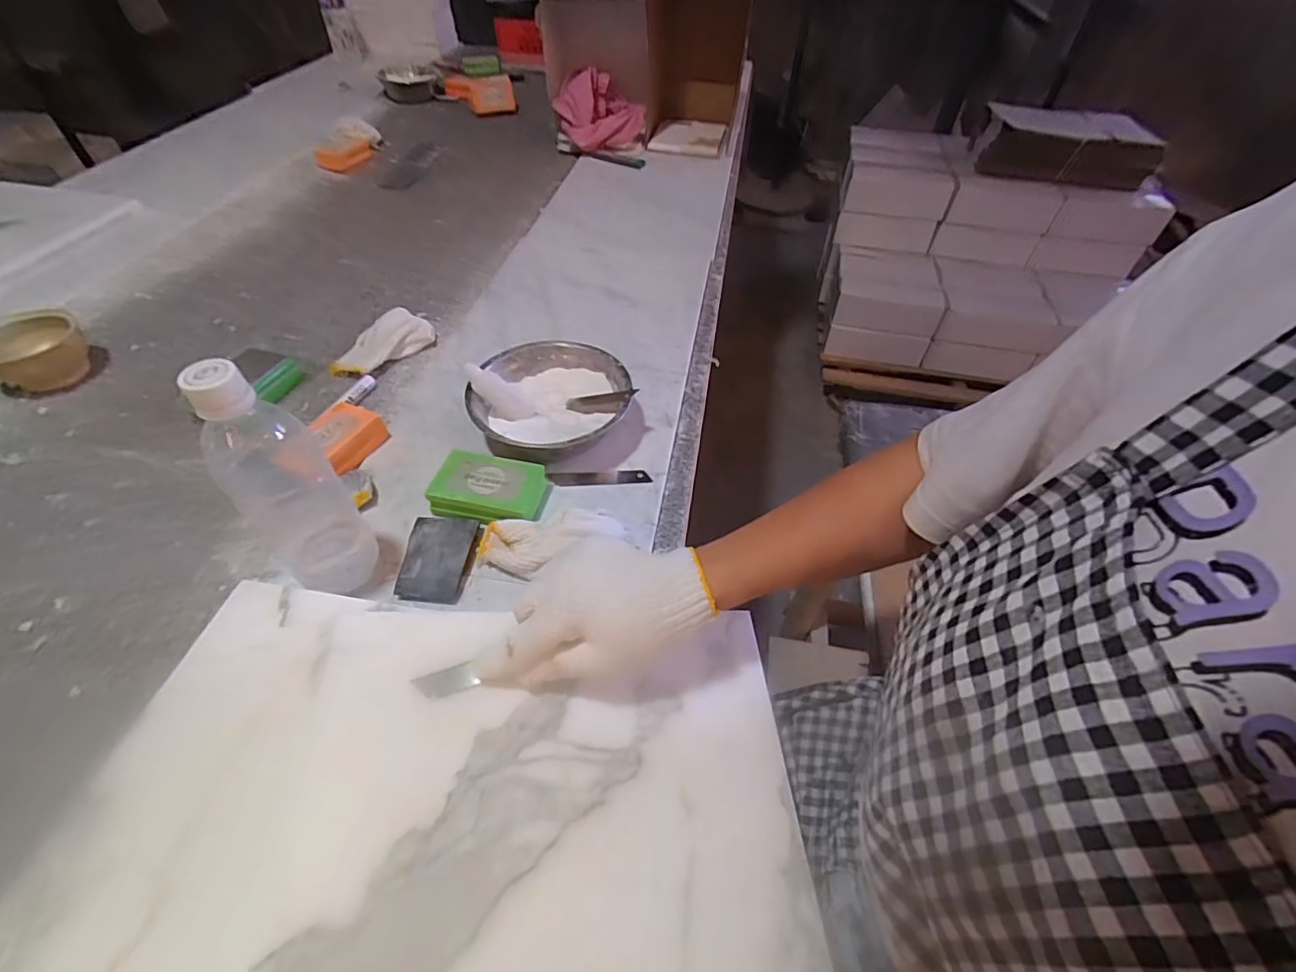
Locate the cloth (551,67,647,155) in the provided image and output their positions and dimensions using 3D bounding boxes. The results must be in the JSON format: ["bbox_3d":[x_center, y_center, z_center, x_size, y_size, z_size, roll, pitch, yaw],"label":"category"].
[{"bbox_3d":[-0.096,-0.750,1.111,0.165,0.128,0.072,-10,52,-10],"label":"cloth"}]

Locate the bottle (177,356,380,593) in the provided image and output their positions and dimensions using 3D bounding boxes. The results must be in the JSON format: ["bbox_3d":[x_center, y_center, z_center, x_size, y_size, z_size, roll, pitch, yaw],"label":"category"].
[{"bbox_3d":[-0.259,0.001,0.397,0.065,0.204,0.057,-37,58,-27],"label":"bottle"}]

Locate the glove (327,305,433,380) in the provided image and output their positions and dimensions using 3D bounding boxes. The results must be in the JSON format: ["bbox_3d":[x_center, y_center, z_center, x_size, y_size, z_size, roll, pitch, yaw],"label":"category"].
[{"bbox_3d":[-0.327,-0.175,0.674,0.065,0.027,0.124,34,58,26],"label":"glove"}]

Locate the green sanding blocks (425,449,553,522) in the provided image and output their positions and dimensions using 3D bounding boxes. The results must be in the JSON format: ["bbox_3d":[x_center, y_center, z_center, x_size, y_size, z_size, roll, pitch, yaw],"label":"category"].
[{"bbox_3d":[-0.143,0.001,0.506,0.098,0.027,0.061,6,50,6],"label":"green sanding blocks"}]

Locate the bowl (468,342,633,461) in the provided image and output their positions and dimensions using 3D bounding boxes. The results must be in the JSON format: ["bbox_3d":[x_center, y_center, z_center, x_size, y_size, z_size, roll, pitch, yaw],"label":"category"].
[{"bbox_3d":[-0.104,-0.100,0.589,0.158,0.058,0.158,0,50,0],"label":"bowl"}]

